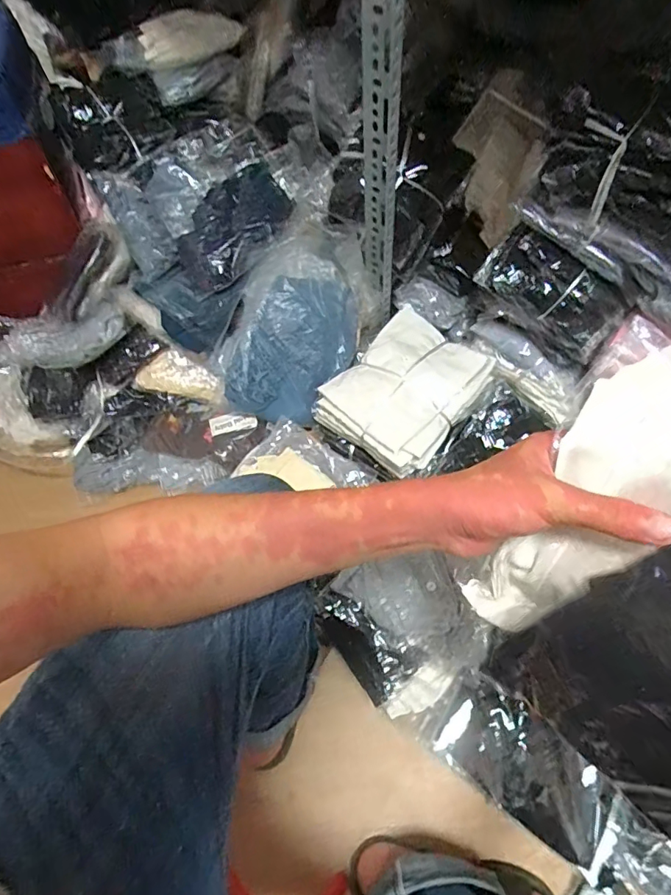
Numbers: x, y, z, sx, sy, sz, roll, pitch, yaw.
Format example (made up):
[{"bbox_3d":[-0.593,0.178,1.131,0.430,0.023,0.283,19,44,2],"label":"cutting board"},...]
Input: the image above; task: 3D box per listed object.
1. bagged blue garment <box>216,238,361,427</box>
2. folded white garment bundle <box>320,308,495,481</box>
[{"bbox_3d":[-0.068,-0.225,0.936,0.229,0.080,0.365,21,95,-21],"label":"bagged blue garment"},{"bbox_3d":[0.127,-0.107,0.903,0.228,0.085,0.262,37,69,20],"label":"folded white garment bundle"}]

